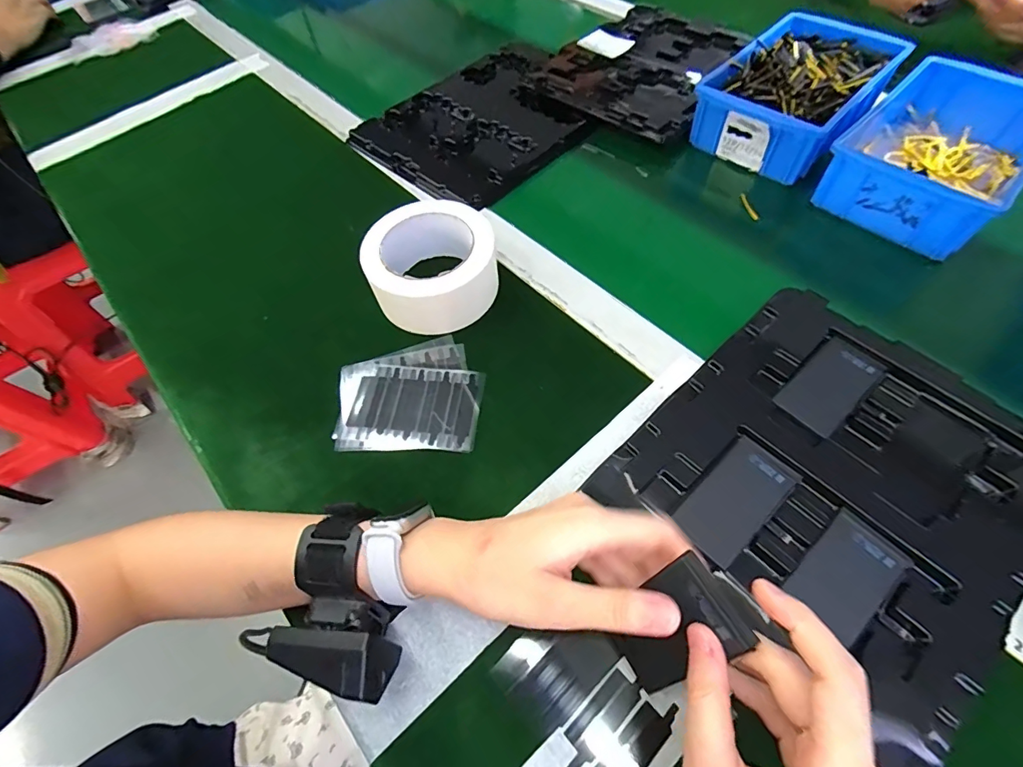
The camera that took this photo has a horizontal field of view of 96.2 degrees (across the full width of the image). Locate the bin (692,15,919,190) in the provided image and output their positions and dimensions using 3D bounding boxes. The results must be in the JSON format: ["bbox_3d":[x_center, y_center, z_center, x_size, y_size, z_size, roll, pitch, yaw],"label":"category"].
[{"bbox_3d":[0.313,-0.318,0.500,0.144,0.058,0.209,38,69,23],"label":"bin"}]

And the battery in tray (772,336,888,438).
[{"bbox_3d":[0.242,0.001,0.347,0.090,0.005,0.044,-38,64,-17],"label":"battery in tray"}]

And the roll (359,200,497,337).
[{"bbox_3d":[-0.070,-0.105,0.411,0.109,0.056,0.106,-2,60,3],"label":"roll"}]

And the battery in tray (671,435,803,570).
[{"bbox_3d":[0.151,0.077,0.307,0.085,0.004,0.044,-40,65,-17],"label":"battery in tray"}]

